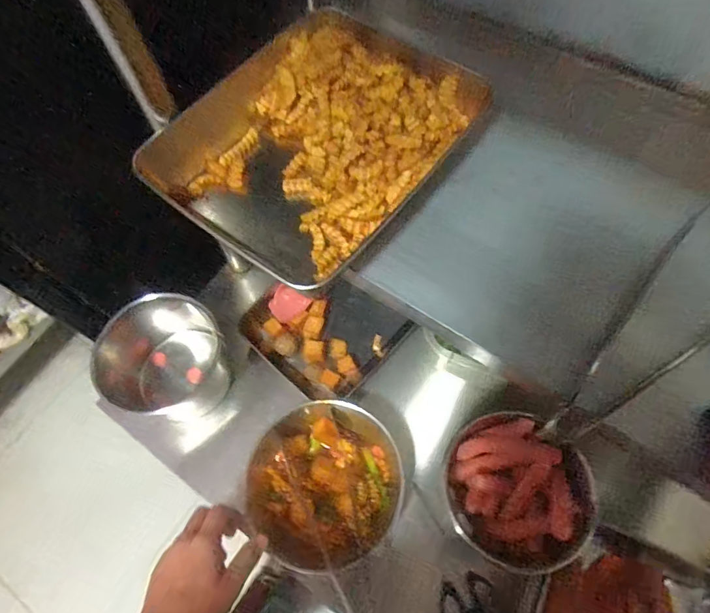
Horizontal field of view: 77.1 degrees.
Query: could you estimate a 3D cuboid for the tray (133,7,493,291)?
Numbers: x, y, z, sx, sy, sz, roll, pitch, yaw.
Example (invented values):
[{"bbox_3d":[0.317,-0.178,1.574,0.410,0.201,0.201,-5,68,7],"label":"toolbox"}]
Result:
[{"bbox_3d":[-0.038,-0.171,0.471,0.243,0.075,0.283,34,70,17],"label":"tray"}]

